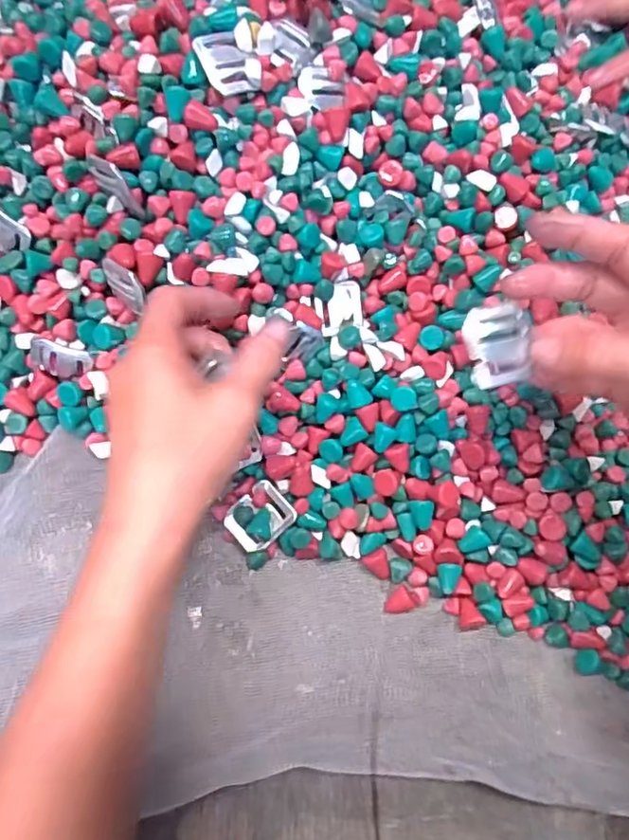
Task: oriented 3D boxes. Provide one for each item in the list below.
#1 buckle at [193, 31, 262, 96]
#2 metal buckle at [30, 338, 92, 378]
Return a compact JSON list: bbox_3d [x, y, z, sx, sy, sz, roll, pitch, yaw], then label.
[{"bbox_3d":[-0.046,-0.190,0.323,0.027,0.006,0.037,-25,80,-8],"label":"buckle"},{"bbox_3d":[-0.142,-0.032,0.341,0.033,0.023,0.009,21,48,-18],"label":"metal buckle"}]

